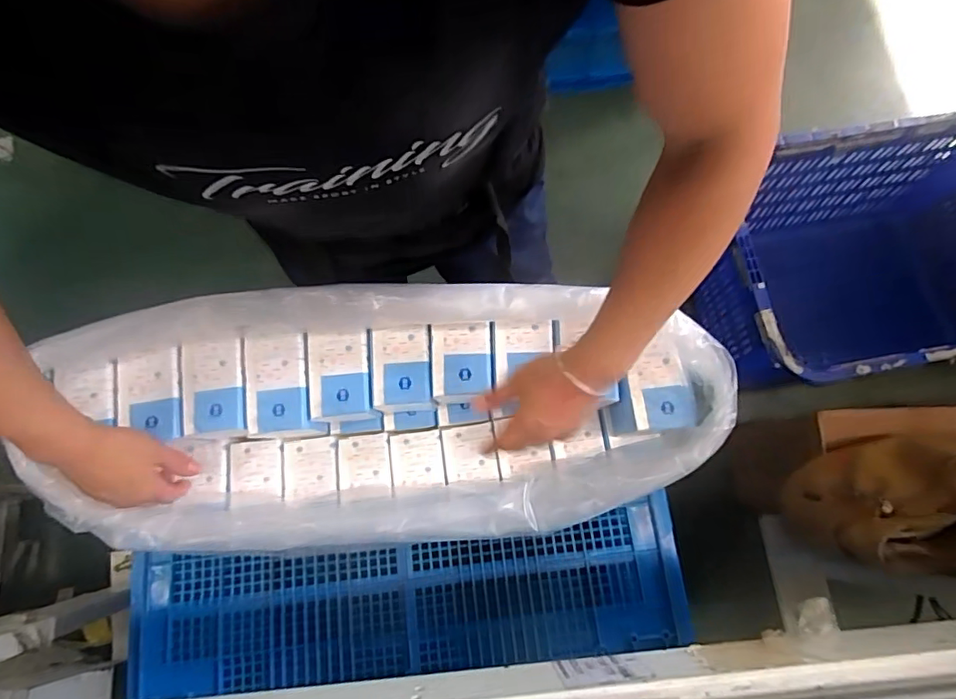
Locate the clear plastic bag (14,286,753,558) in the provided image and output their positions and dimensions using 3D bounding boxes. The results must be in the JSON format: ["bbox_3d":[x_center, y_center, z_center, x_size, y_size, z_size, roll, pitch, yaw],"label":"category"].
[{"bbox_3d":[-0.090,0.078,0.573,0.668,0.162,0.249,-3,76,2],"label":"clear plastic bag"}]

